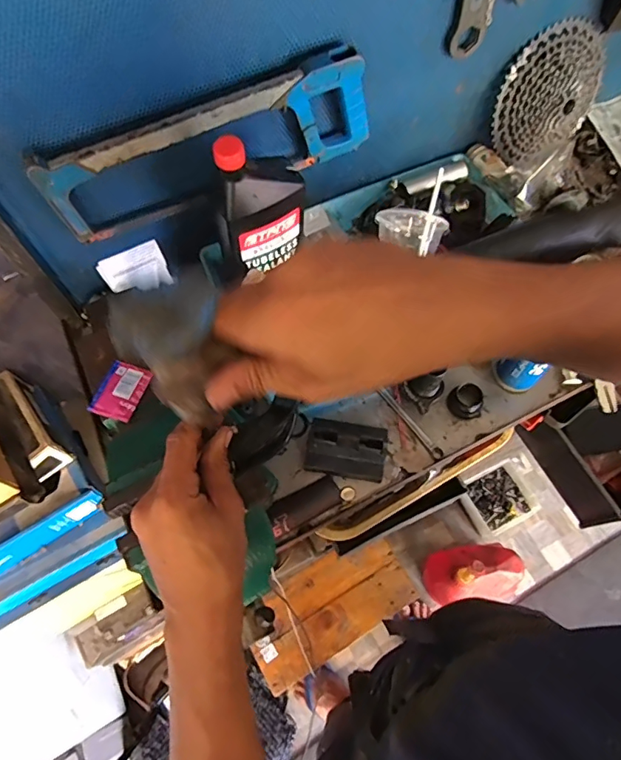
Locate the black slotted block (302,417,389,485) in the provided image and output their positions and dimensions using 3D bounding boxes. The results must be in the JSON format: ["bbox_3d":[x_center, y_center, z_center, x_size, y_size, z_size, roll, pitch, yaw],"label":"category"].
[{"bbox_3d":[0.043,0.083,0.589,0.095,0.054,0.062,9,65,4],"label":"black slotted block"}]

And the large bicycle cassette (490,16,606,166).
[{"bbox_3d":[0.366,-0.418,0.728,0.187,0.191,0.047,0,37,-27],"label":"large bicycle cassette"}]

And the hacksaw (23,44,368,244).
[{"bbox_3d":[-0.105,-0.264,0.569,0.385,0.145,0.031,-23,67,-11],"label":"hacksaw"}]

